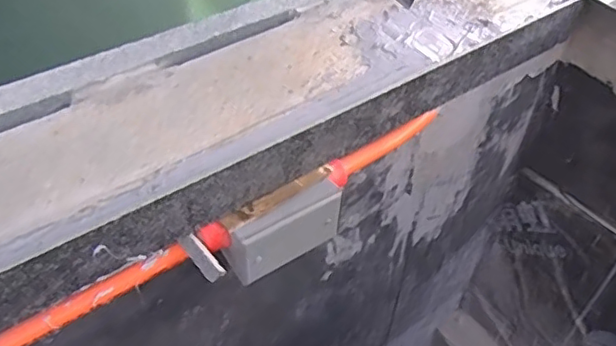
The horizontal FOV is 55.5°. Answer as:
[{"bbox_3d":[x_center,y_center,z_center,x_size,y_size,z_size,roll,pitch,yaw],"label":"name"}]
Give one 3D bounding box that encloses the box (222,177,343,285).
[{"bbox_3d":[-0.020,0.057,0.578,0.120,0.065,0.033,-26,52,-23],"label":"box"}]

